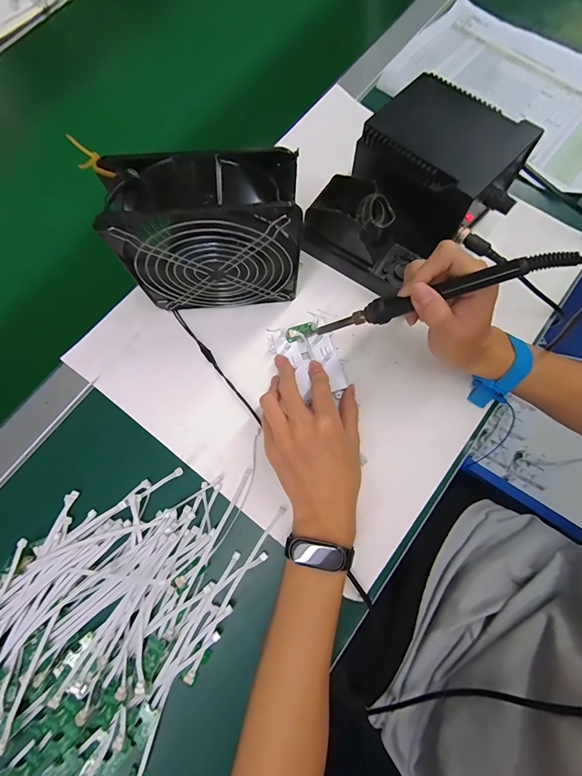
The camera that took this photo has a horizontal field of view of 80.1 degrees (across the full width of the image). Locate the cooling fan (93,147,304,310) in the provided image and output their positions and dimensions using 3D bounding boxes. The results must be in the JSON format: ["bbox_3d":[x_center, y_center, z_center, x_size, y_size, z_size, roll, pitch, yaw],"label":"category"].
[{"bbox_3d":[-0.070,-0.128,0.318,0.147,0.151,0.062,-10,76,-3],"label":"cooling fan"}]

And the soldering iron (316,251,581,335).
[{"bbox_3d":[0.105,-0.071,0.279,0.198,0.019,0.015,-12,72,36],"label":"soldering iron"}]

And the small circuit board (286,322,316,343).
[{"bbox_3d":[0.010,-0.060,0.367,0.031,0.004,0.015,-23,77,-6],"label":"small circuit board"}]

